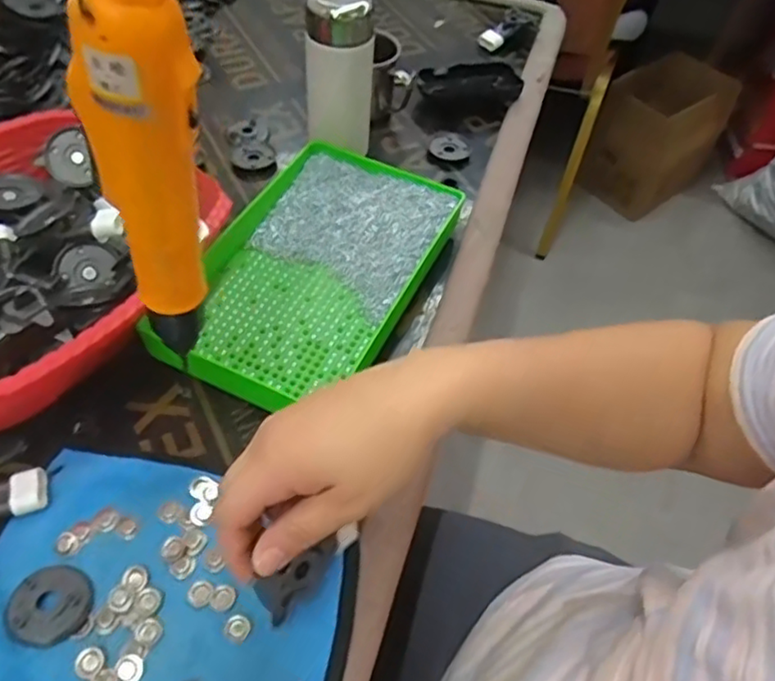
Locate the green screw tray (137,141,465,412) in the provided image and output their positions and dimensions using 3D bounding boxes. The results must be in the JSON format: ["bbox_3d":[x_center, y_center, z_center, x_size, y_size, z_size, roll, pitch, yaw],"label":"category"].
[{"bbox_3d":[-0.058,-0.054,0.483,0.151,0.037,0.240,26,54,12],"label":"green screw tray"}]

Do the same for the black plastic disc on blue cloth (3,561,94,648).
[{"bbox_3d":[-0.181,0.139,0.339,0.041,0.006,0.041,4,52,-5],"label":"black plastic disc on blue cloth"}]

